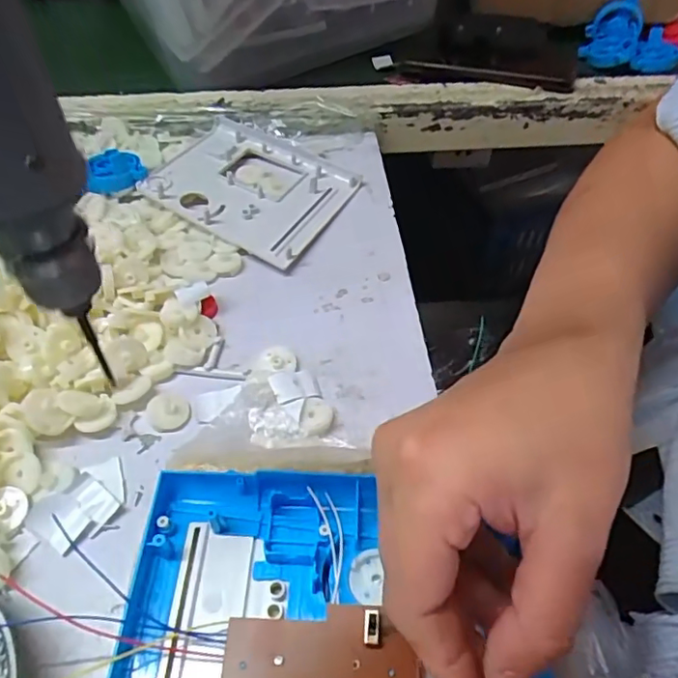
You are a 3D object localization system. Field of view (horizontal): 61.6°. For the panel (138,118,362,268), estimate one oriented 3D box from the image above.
[{"bbox_3d":[-0.071,-0.123,0.449,0.156,0.010,0.115,29,53,18],"label":"panel"}]

